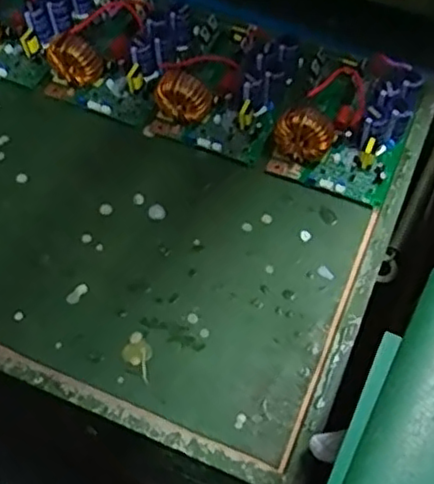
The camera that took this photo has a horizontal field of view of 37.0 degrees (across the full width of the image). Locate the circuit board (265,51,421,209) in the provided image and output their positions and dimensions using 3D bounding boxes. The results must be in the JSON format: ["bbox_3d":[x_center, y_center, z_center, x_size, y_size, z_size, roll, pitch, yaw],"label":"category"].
[{"bbox_3d":[0.156,-0.156,0.761,0.140,0.063,0.200,20,63,11],"label":"circuit board"}]

